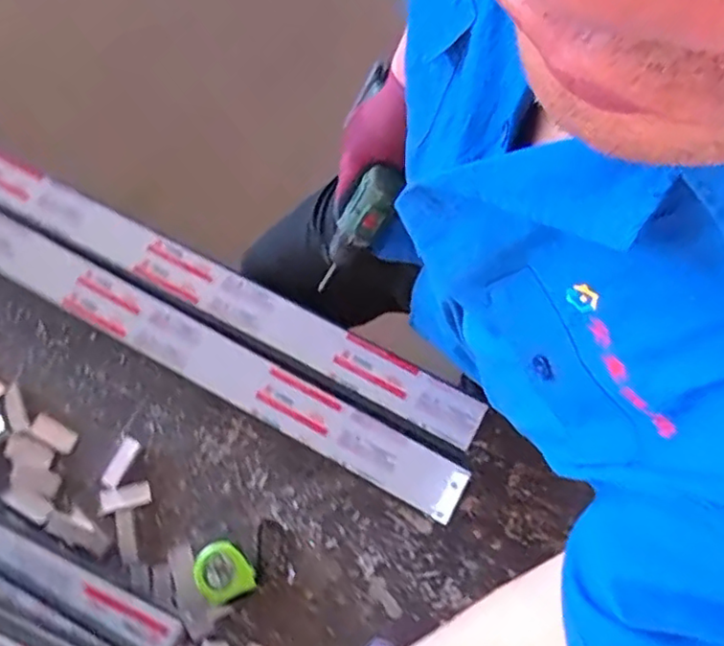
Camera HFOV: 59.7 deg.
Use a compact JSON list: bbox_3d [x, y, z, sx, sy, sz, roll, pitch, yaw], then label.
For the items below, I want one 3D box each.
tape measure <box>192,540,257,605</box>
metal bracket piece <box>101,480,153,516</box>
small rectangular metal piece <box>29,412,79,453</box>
[{"bbox_3d":[-0.173,0.306,0.780,0.066,0.033,0.067,-27,77,-5],"label":"tape measure"},{"bbox_3d":[-0.312,0.228,0.829,0.069,0.008,0.030,-13,76,-1],"label":"metal bracket piece"},{"bbox_3d":[-0.427,0.151,0.873,0.069,0.004,0.032,29,79,8],"label":"small rectangular metal piece"}]

